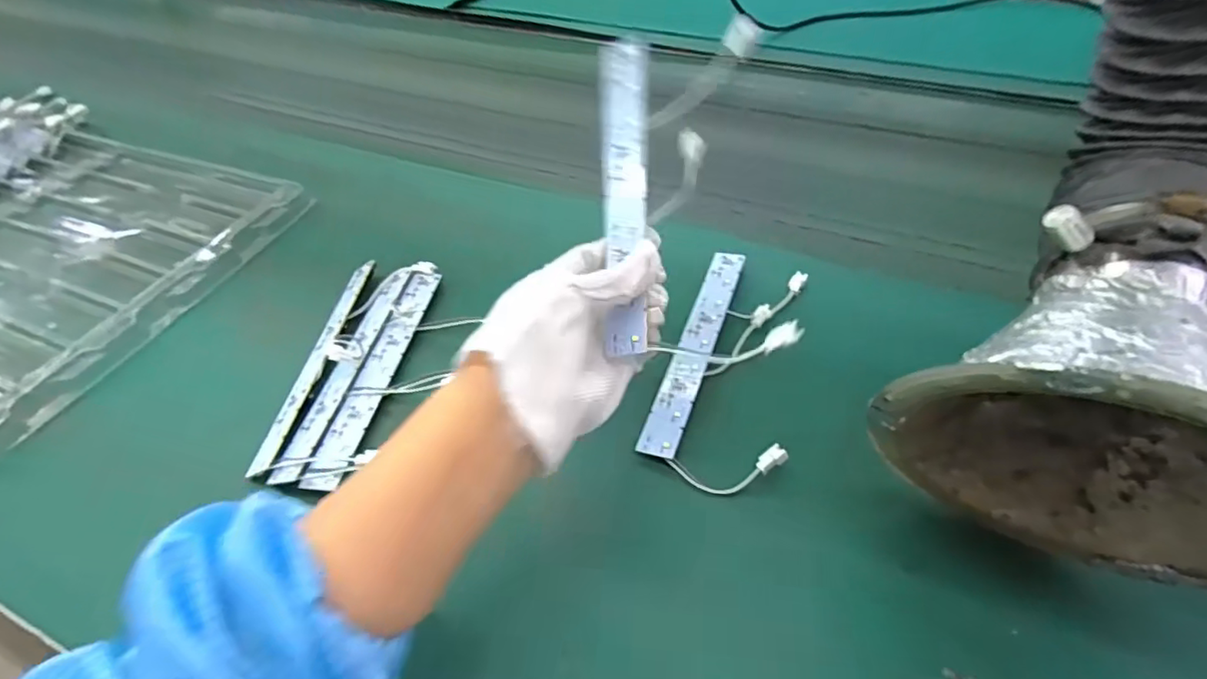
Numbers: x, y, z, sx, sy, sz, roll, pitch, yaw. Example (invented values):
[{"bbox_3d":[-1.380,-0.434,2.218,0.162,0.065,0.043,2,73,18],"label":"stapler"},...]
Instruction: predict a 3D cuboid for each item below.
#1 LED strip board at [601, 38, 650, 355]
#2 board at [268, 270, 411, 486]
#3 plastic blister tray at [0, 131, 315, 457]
[{"bbox_3d":[0.012,-0.086,0.342,0.027,0.007,0.192,-3,76,16],"label":"LED strip board"},{"bbox_3d":[-0.182,0.016,0.428,0.022,0.004,0.189,6,48,7],"label":"board"},{"bbox_3d":[-0.571,-0.095,0.553,0.494,0.031,0.313,17,51,17],"label":"plastic blister tray"}]

